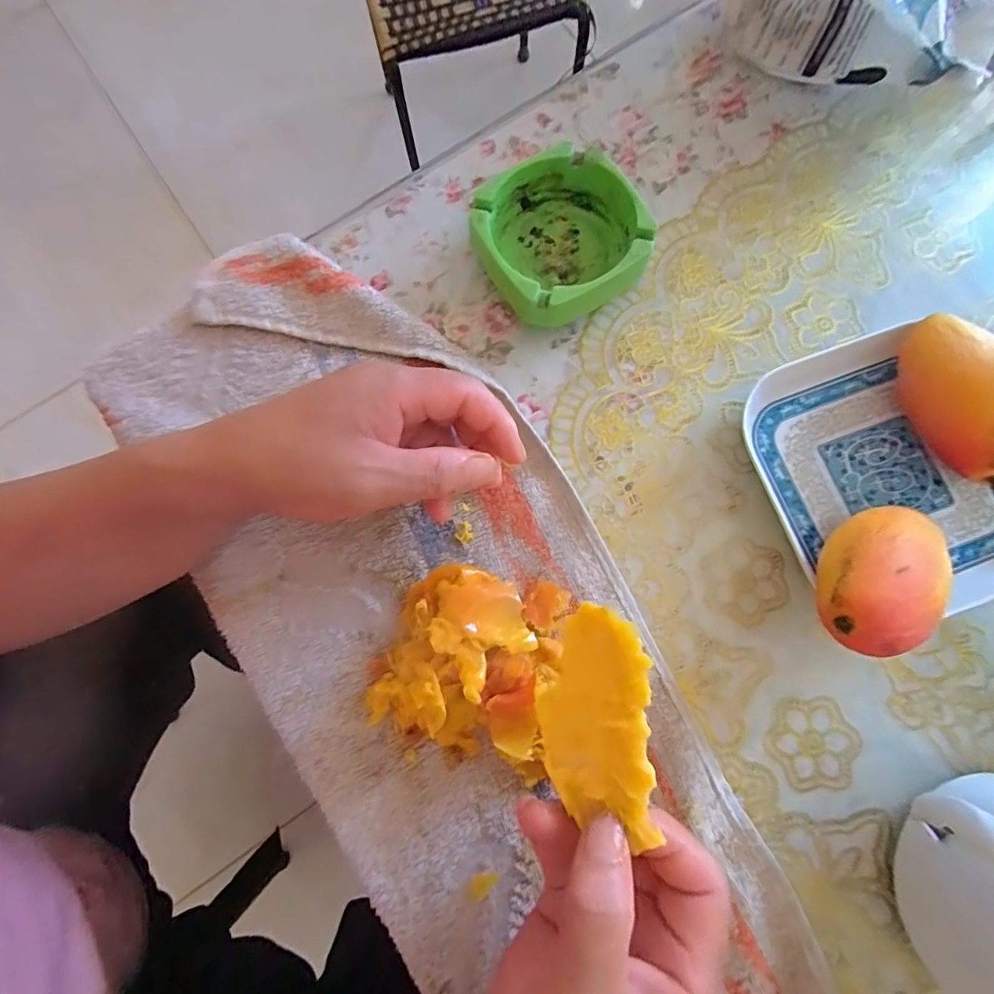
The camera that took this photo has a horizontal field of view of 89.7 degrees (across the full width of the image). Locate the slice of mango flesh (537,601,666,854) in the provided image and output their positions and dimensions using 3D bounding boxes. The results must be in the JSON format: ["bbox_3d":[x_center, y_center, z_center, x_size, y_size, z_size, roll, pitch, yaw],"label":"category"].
[{"bbox_3d":[0.038,0.086,0.200,0.047,0.006,0.080,-12,70,38],"label":"slice of mango flesh"}]

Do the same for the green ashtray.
[{"bbox_3d":[0.038,-0.154,0.302,0.096,0.038,0.092,-33,81,-6],"label":"green ashtray"}]

